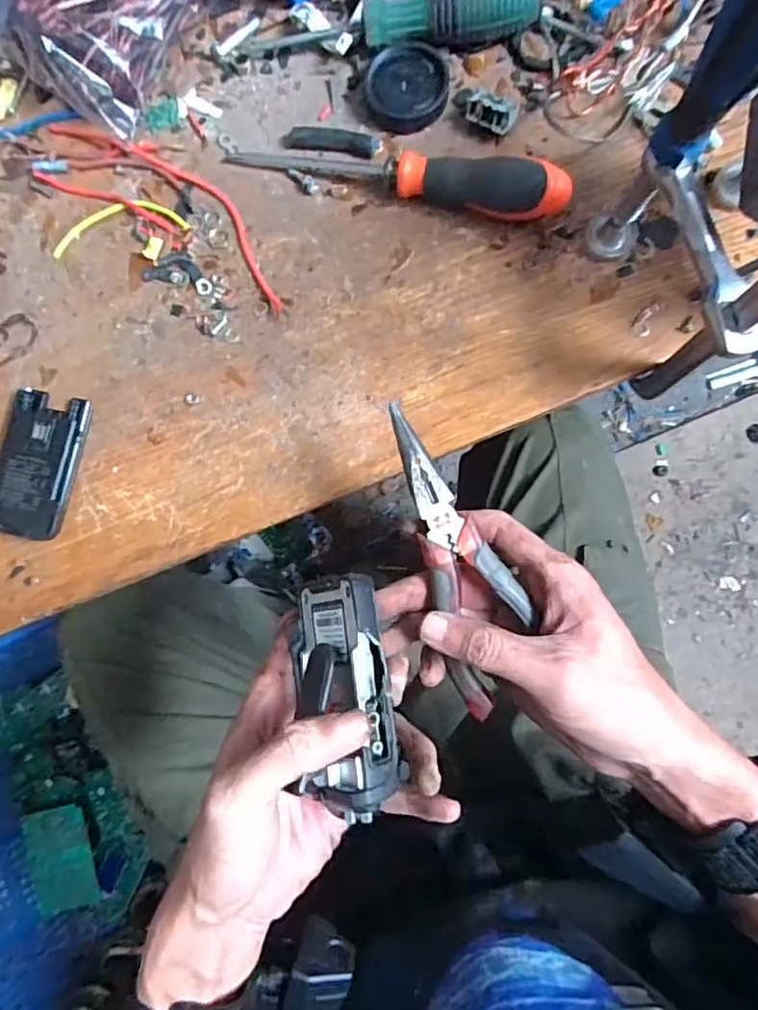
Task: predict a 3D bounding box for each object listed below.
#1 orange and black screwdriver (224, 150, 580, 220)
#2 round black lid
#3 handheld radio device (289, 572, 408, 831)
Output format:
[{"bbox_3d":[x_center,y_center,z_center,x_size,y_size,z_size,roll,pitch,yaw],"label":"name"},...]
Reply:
[{"bbox_3d":[0.007,-0.203,0.351,0.210,0.034,0.025,15,83,8],"label":"orange and black screwdriver"},{"bbox_3d":[0.018,-0.267,0.369,0.050,0.012,0.053,1,81,6],"label":"round black lid"},{"bbox_3d":[-0.016,0.083,0.263,0.042,0.032,0.101,-12,70,4],"label":"handheld radio device"}]

